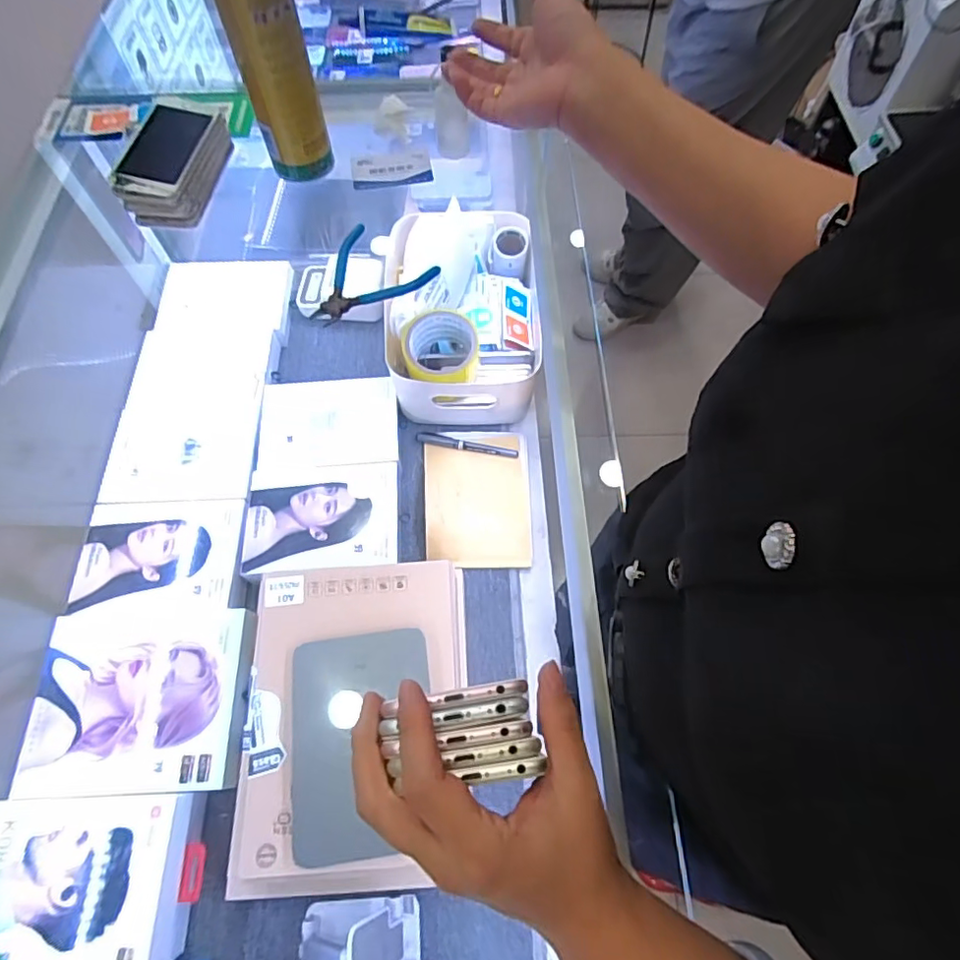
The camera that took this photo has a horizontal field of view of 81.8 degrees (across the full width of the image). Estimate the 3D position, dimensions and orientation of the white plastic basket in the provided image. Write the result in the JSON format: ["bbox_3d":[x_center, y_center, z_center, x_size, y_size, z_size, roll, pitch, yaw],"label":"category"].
[{"bbox_3d":[-0.021,-0.224,0.765,0.199,0.134,0.280,-3,64,-1],"label":"white plastic basket"}]

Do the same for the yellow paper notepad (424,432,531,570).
[{"bbox_3d":[-0.003,0.020,0.719,0.134,0.013,0.190,2,65,-9],"label":"yellow paper notepad"}]

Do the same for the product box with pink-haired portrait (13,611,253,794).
[{"bbox_3d":[-0.355,0.230,0.585,0.208,0.033,0.173,-3,64,-1],"label":"product box with pink-haired portrait"}]

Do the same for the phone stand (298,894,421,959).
[{"bbox_3d":[-0.112,0.420,0.488,0.105,0.086,0.067,-3,64,-1],"label":"phone stand"}]

